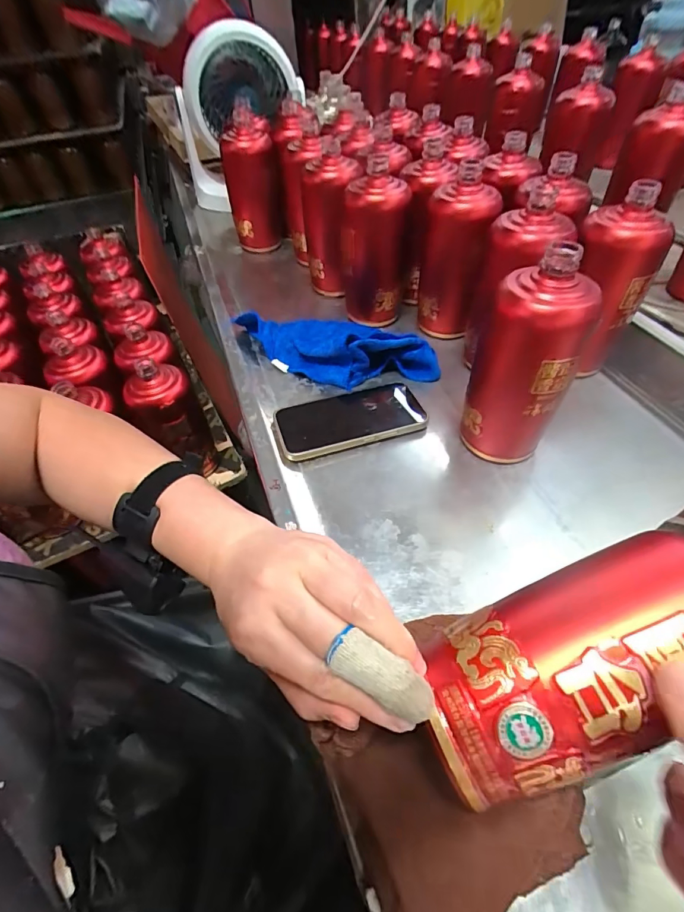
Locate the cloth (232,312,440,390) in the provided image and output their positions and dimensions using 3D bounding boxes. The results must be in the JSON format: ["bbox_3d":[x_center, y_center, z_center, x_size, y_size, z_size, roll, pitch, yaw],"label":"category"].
[{"bbox_3d":[-0.012,-0.143,0.517,0.263,0.045,0.106,6,49,8],"label":"cloth"}]

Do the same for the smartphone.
[{"bbox_3d":[0.007,-0.042,0.451,0.155,0.014,0.080,-14,50,-10],"label":"smartphone"}]

